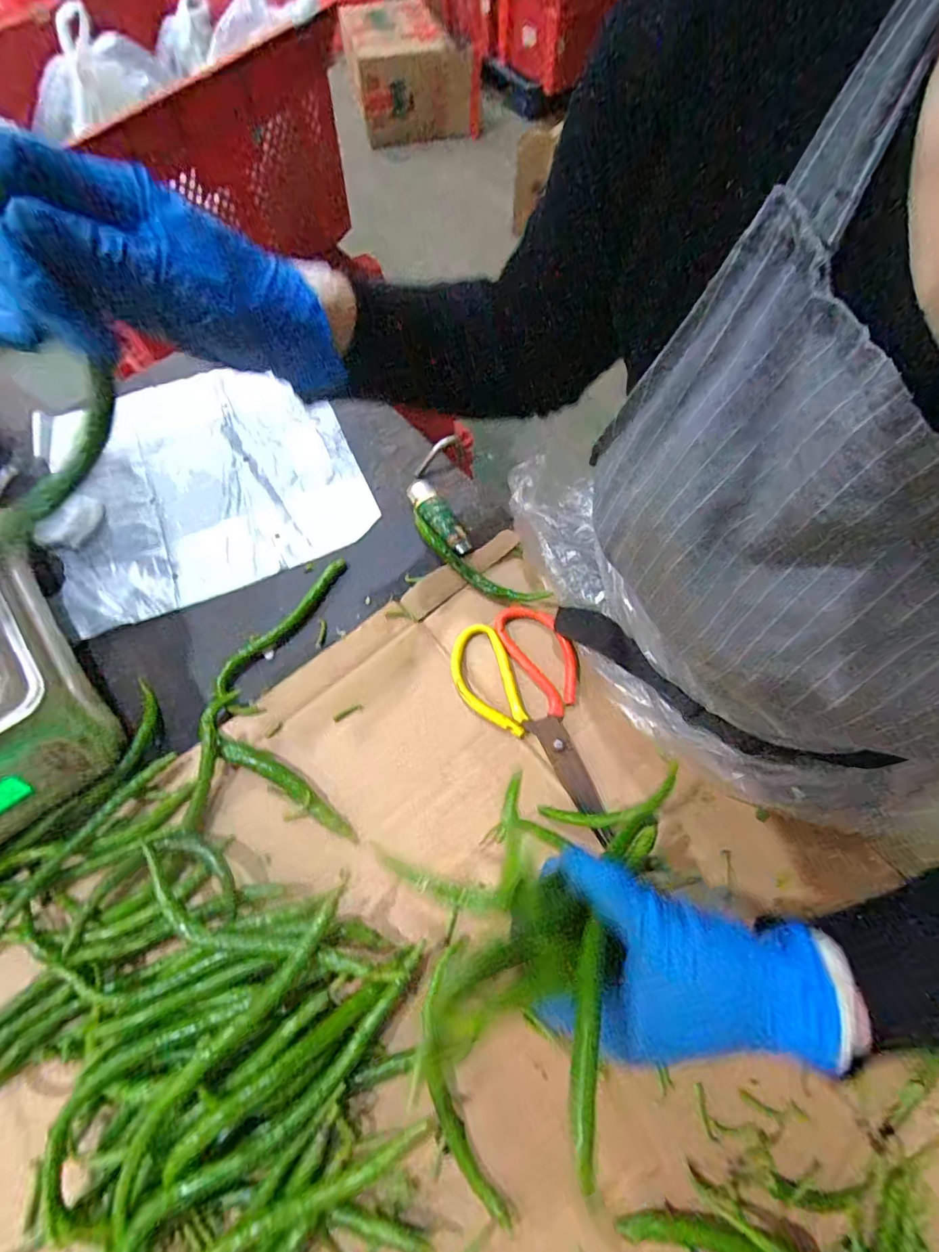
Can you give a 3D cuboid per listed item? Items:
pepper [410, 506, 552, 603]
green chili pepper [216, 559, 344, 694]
[{"bbox_3d":[0.001,-0.061,0.490,0.165,0.009,0.033,35,105,18],"label":"pepper"},{"bbox_3d":[-0.178,-0.002,0.482,0.024,0.013,0.166,37,72,14],"label":"green chili pepper"}]

